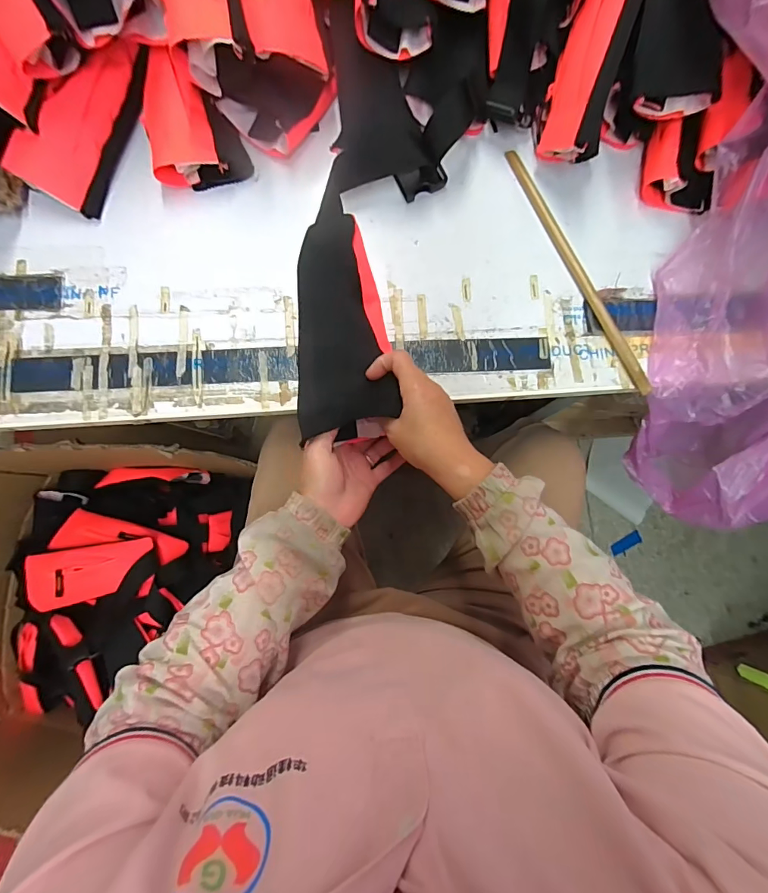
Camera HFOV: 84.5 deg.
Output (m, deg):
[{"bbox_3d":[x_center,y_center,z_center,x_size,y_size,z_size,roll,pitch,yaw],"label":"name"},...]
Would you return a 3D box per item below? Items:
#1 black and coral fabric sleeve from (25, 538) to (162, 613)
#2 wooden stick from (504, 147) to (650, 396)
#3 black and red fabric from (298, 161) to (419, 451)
[{"bbox_3d":[-0.513,0.225,0.741,0.209,0.046,0.100,-7,81,-5],"label":"black and coral fabric sleeve"},{"bbox_3d":[0.229,-0.214,0.505,0.018,0.008,0.334,-25,83,-7],"label":"wooden stick"},{"bbox_3d":[-0.036,-0.154,0.434,0.098,0.054,0.286,1,88,-3],"label":"black and red fabric"}]

